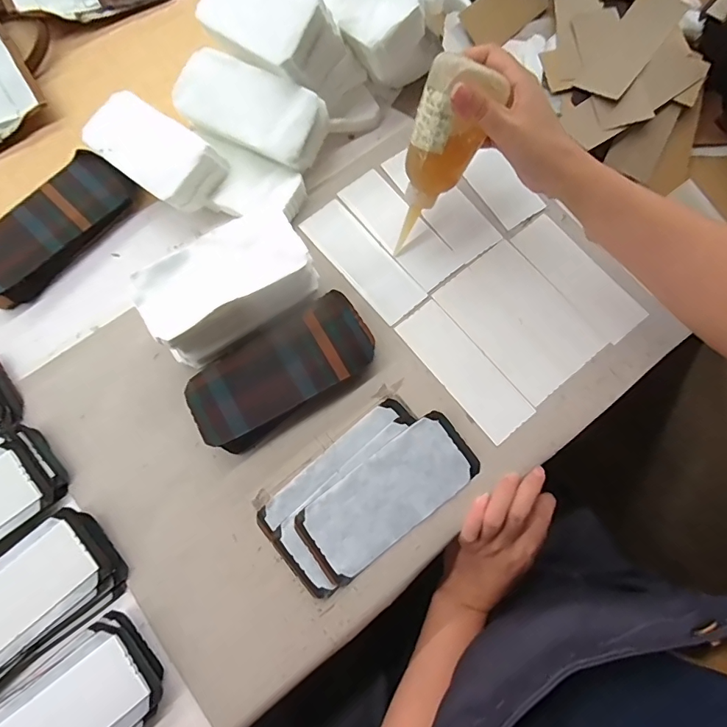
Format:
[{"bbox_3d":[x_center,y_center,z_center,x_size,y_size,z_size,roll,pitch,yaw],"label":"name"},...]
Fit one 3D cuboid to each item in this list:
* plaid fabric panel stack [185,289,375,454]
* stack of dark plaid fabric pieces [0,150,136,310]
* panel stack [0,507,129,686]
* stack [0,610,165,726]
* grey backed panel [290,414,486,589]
[{"bbox_3d":[-0.075,0.006,0.415,0.171,0.030,0.079,-33,79,-9],"label":"plaid fabric panel stack"},{"bbox_3d":[-0.321,-0.140,0.454,0.073,0.024,0.174,39,78,8],"label":"stack of dark plaid fabric pieces"},{"bbox_3d":[-0.289,0.204,0.365,0.171,0.024,0.085,-37,79,-9],"label":"panel stack"},{"bbox_3d":[-0.245,0.284,0.343,0.176,0.029,0.087,-36,79,-9],"label":"stack"},{"bbox_3d":[0.023,0.118,0.399,0.166,0.007,0.072,-36,79,-9],"label":"grey backed panel"}]

